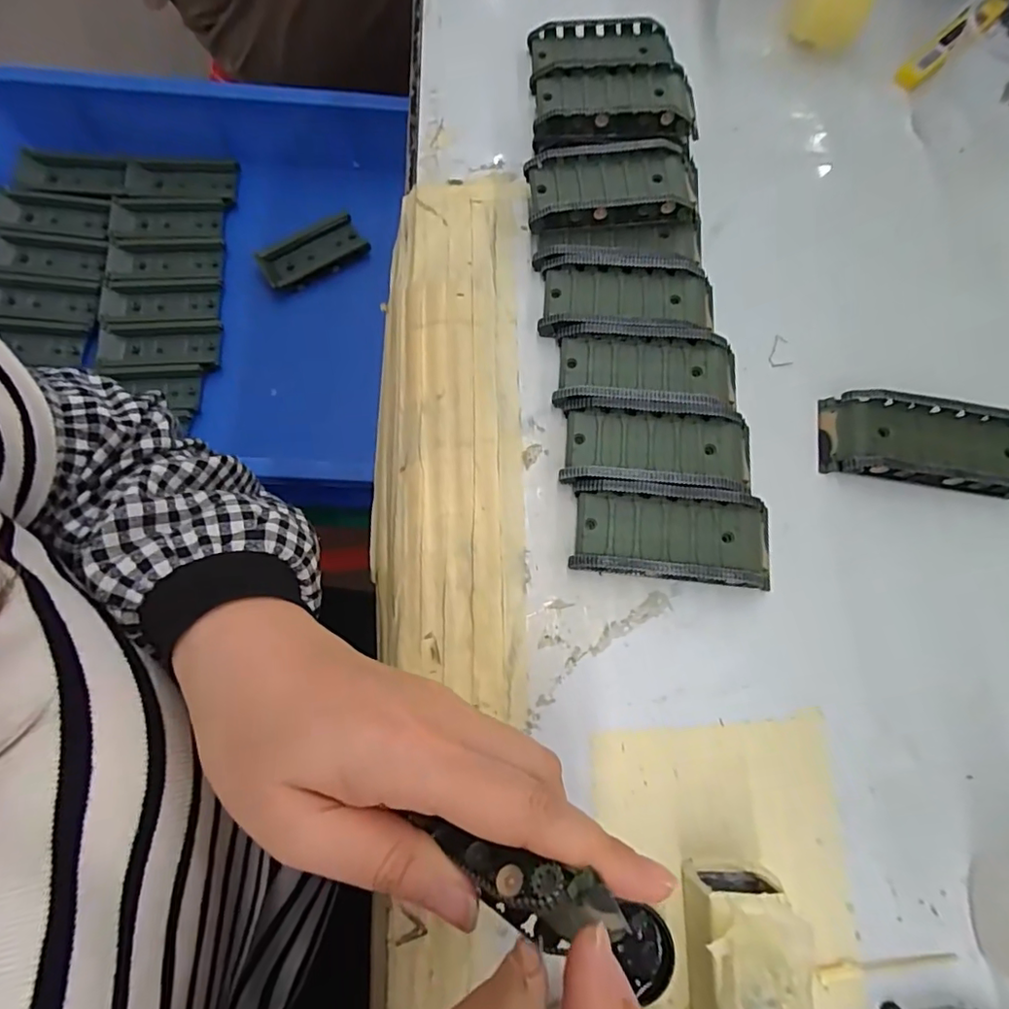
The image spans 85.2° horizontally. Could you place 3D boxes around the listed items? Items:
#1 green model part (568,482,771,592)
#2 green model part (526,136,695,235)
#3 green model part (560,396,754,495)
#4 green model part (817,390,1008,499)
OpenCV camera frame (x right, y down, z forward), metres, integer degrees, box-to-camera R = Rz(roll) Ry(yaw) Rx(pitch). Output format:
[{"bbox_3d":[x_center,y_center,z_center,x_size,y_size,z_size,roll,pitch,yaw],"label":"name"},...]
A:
[{"bbox_3d":[0.083,0.015,0.268,0.095,0.020,0.044,6,73,1],"label":"green model part"},{"bbox_3d":[0.062,-0.181,0.321,0.096,0.032,0.049,-3,73,-2],"label":"green model part"},{"bbox_3d":[0.079,-0.028,0.280,0.094,0.019,0.044,6,73,1],"label":"green model part"},{"bbox_3d":[0.215,-0.031,0.284,0.095,0.022,0.043,9,73,2],"label":"green model part"}]

